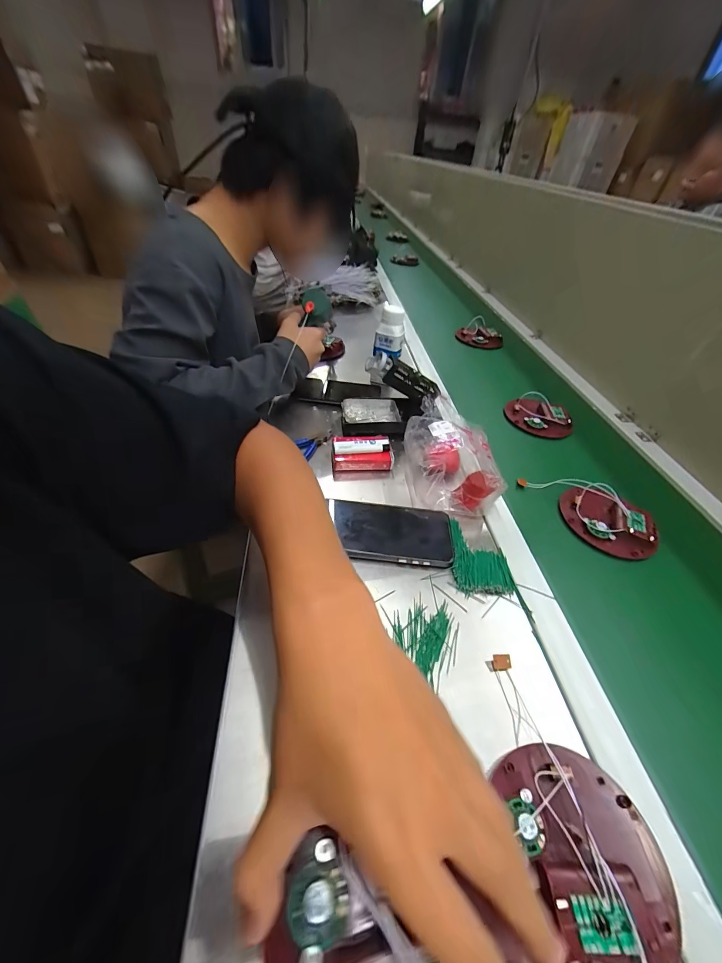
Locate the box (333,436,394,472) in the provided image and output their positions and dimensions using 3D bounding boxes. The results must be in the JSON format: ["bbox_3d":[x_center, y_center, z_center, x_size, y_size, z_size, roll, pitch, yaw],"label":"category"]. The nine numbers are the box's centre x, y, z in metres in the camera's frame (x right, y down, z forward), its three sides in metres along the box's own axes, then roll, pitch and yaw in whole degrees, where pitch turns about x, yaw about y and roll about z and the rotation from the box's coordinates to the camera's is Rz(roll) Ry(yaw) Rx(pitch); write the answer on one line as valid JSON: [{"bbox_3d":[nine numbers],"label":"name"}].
[{"bbox_3d":[0.004,-0.040,0.506,0.085,0.038,0.033,-2,45,-9],"label":"box"}]

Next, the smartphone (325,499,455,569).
[{"bbox_3d":[0.036,0.063,0.422,0.145,0.012,0.084,6,45,-1],"label":"smartphone"}]

